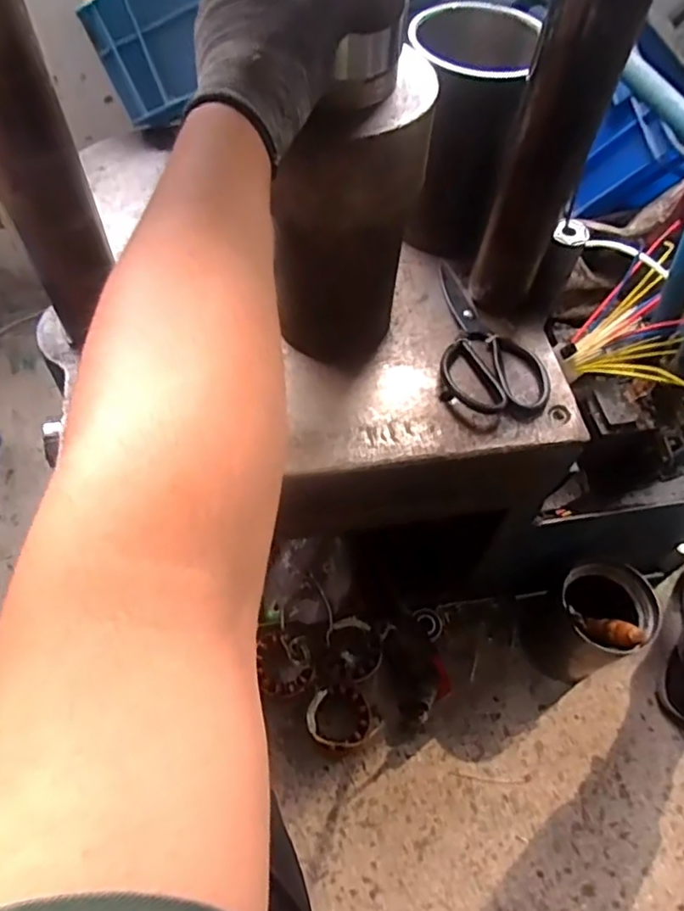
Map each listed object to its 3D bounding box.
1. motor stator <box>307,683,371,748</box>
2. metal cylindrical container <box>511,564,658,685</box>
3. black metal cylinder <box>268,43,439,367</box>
[{"bbox_3d":[-0.003,0.349,0.797,0.086,0.047,0.075,-4,59,-6],"label":"motor stator"},{"bbox_3d":[0.325,0.220,0.806,0.114,0.170,0.126,-22,62,-16],"label":"metal cylindrical container"},{"bbox_3d":[0.009,-0.185,0.495,0.101,0.222,0.113,11,58,4],"label":"black metal cylinder"}]

